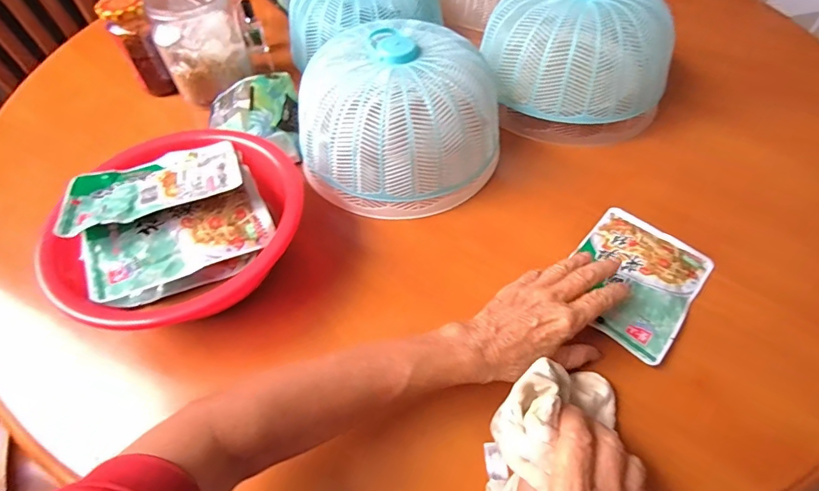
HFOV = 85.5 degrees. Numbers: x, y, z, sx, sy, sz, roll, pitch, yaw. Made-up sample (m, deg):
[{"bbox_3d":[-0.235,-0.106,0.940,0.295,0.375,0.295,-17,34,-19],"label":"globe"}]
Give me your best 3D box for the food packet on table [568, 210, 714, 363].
[{"bbox_3d":[0.217,0.029,0.430,0.111,0.013,0.150,32,58,27],"label":"food packet on table"}]

